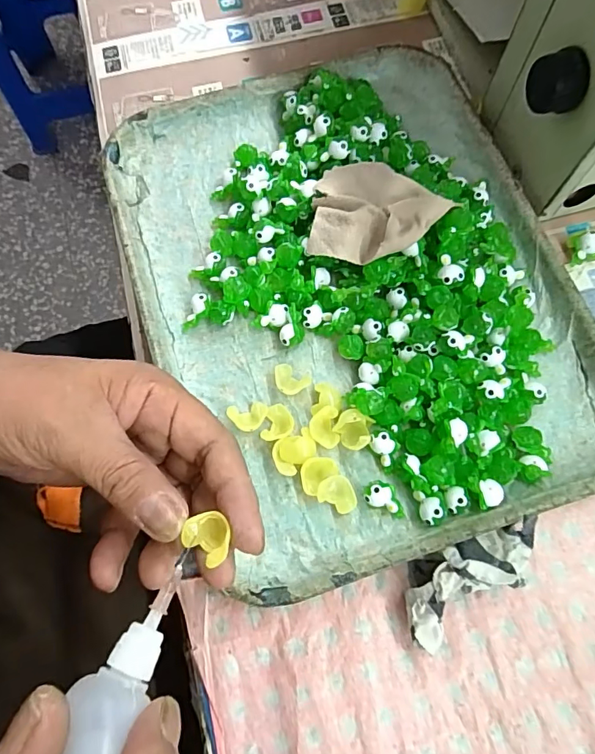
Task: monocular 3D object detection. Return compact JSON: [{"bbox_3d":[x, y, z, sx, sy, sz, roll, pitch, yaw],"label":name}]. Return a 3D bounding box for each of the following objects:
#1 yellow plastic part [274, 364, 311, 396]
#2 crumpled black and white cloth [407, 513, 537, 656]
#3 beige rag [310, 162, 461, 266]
[{"bbox_3d":[-0.003,0.001,0.294,0.021,0.010,0.020,-5,75,0],"label":"yellow plastic part"},{"bbox_3d":[0.093,0.106,0.254,0.085,0.031,0.038,-29,77,-6],"label":"crumpled black and white cloth"},{"bbox_3d":[0.045,-0.098,0.301,0.078,0.029,0.066,30,78,9],"label":"beige rag"}]

